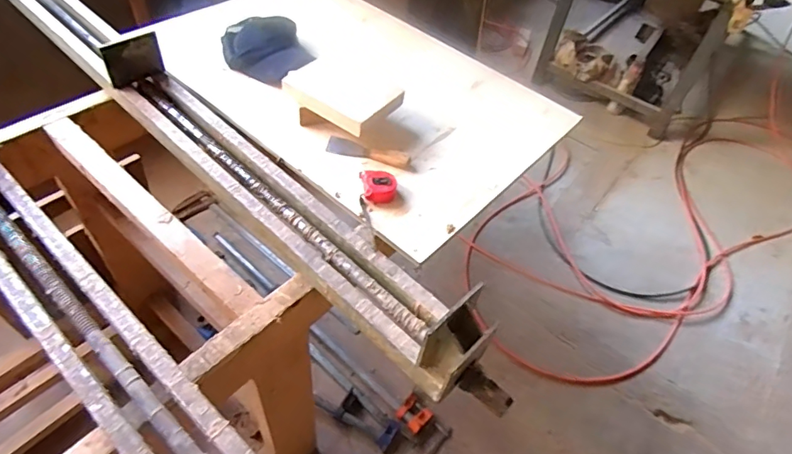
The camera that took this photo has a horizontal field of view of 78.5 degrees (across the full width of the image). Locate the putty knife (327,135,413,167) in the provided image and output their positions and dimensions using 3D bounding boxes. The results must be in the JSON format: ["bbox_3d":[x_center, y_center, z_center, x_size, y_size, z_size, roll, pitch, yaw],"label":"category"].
[{"bbox_3d":[-0.053,-0.152,0.967,0.169,0.021,0.042,13,49,6],"label":"putty knife"}]

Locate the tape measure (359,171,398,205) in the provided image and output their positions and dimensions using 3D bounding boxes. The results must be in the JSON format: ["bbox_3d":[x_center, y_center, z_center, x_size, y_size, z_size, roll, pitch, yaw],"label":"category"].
[{"bbox_3d":[-0.033,-0.073,0.882,0.068,0.031,0.055,4,49,-2],"label":"tape measure"}]

